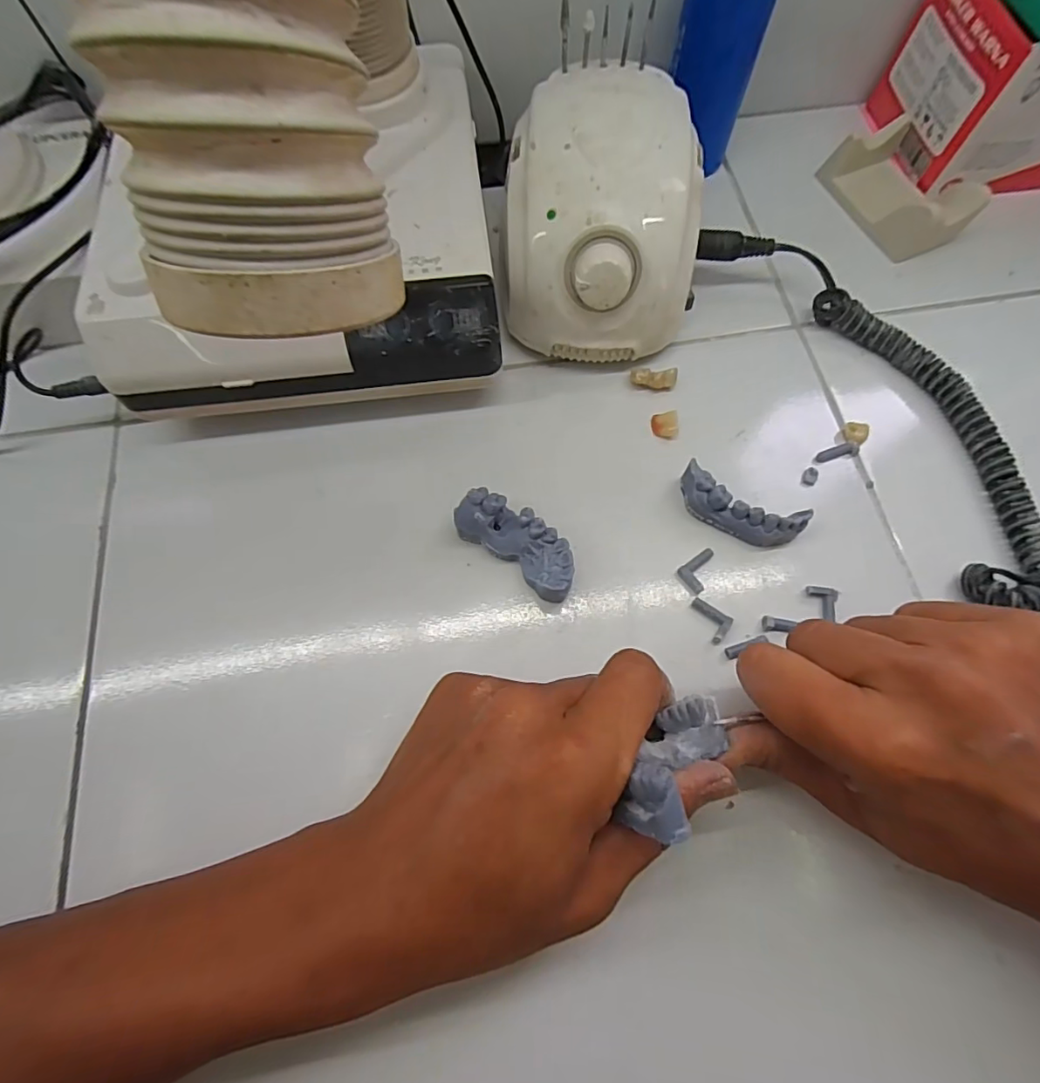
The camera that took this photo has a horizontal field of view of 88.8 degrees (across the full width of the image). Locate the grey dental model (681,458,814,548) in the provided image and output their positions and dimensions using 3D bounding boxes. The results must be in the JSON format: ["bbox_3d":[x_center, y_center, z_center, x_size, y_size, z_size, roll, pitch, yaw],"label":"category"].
[{"bbox_3d":[0.111,-0.016,0.271,0.062,0.020,0.023,28,73,10],"label":"grey dental model"}]

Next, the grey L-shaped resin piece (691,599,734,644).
[{"bbox_3d":[0.092,0.039,0.258,0.020,0.004,0.015,32,74,12],"label":"grey L-shaped resin piece"}]

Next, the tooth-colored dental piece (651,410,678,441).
[{"bbox_3d":[0.081,-0.065,0.295,0.015,0.008,0.013,9,71,4],"label":"tooth-colored dental piece"}]

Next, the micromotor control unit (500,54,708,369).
[{"bbox_3d":[0.047,-0.177,0.296,0.104,0.083,0.136,0,70,1],"label":"micromotor control unit"}]

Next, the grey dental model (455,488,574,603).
[{"bbox_3d":[0.000,0.001,0.264,0.067,0.024,0.027,37,75,13],"label":"grey dental model"}]

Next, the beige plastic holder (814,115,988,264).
[{"bbox_3d":[0.245,-0.227,0.340,0.055,0.031,0.087,-18,71,-5],"label":"beige plastic holder"}]

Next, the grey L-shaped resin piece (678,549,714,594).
[{"bbox_3d":[0.092,0.015,0.268,0.022,0.004,0.016,-35,73,-11],"label":"grey L-shaped resin piece"}]

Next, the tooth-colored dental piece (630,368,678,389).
[{"bbox_3d":[0.077,-0.094,0.305,0.027,0.008,0.010,-3,70,0],"label":"tooth-colored dental piece"}]

